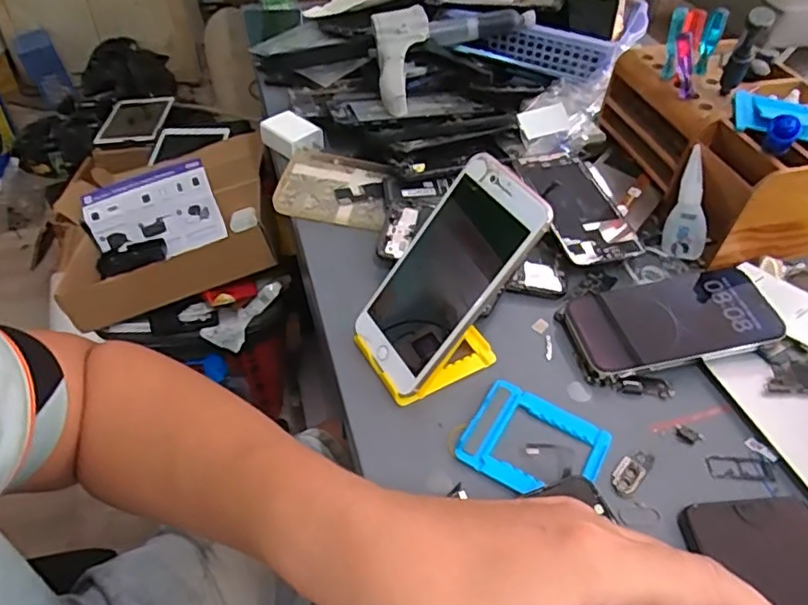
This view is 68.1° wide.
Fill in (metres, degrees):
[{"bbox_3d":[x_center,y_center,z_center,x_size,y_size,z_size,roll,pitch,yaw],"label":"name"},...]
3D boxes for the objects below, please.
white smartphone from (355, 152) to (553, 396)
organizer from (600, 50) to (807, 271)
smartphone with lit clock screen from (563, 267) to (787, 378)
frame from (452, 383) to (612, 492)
[{"bbox_3d":[0.026,-0.016,0.391,0.009,0.155,0.074,12,32,-46],"label":"white smartphone"},{"bbox_3d":[0.292,-0.143,0.532,0.147,0.089,0.208,-10,48,-13],"label":"organizer"},{"bbox_3d":[0.196,0.012,0.443,0.142,0.010,0.073,-13,52,-3],"label":"smartphone with lit clock screen"},{"bbox_3d":[0.083,0.090,0.383,0.085,0.004,0.073,25,50,19],"label":"frame"}]

